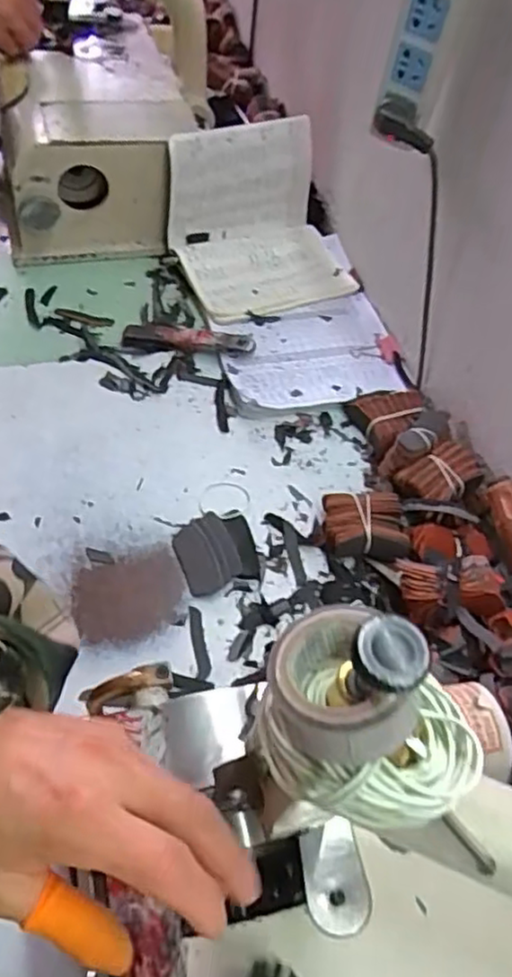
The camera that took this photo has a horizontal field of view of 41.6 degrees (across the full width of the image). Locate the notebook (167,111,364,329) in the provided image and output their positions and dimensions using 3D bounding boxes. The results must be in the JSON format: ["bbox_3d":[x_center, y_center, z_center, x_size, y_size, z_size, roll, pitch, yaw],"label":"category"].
[{"bbox_3d":[0.012,-0.323,0.817,0.204,0.147,0.167,-20,61,-19],"label":"notebook"}]

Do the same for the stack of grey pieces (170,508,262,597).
[{"bbox_3d":[-0.036,0.058,0.624,0.072,0.009,0.073,-17,60,-18],"label":"stack of grey pieces"}]

